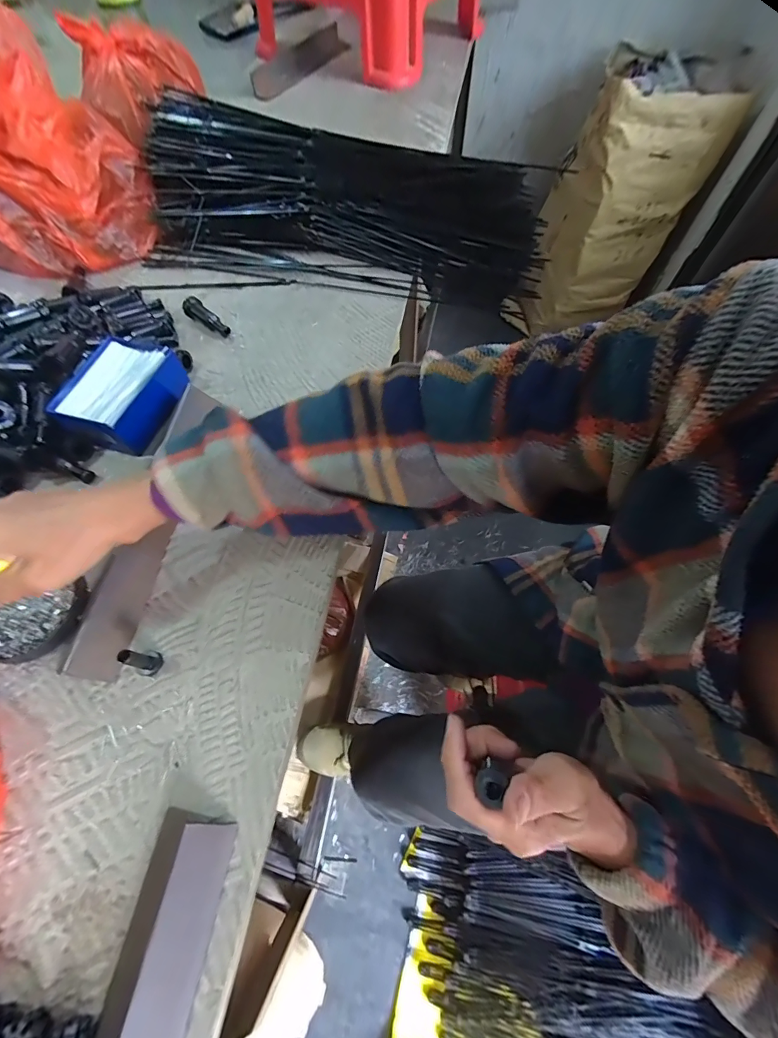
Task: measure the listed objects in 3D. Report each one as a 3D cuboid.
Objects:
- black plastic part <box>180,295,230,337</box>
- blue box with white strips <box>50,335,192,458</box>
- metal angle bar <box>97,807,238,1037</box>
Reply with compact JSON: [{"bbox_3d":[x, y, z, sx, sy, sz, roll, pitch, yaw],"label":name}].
[{"bbox_3d":[-0.222,-0.245,0.486,0.068,0.019,0.020,36,68,18],"label":"black plastic part"},{"bbox_3d":[-0.270,-0.127,0.410,0.082,0.044,0.110,15,63,8],"label":"blue box with white strips"},{"bbox_3d":[-0.143,0.301,0.203,0.049,0.026,0.240,7,62,4],"label":"metal angle bar"}]

